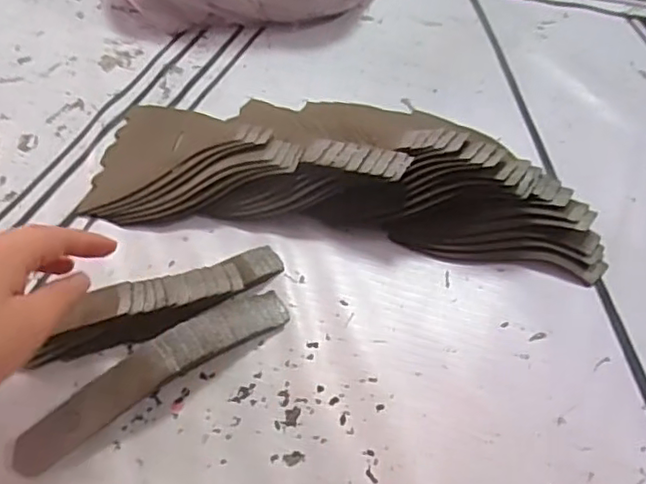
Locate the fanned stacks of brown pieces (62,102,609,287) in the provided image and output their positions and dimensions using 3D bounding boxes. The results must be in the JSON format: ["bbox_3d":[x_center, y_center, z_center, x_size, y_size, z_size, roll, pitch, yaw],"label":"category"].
[{"bbox_3d":[0.010,-0.077,0.506,0.411,0.058,0.167,7,50,9],"label":"fanned stacks of brown pieces"}]

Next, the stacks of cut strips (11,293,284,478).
[{"bbox_3d":[-0.106,0.080,0.398,0.187,0.026,0.030,-30,54,-21],"label":"stacks of cut strips"}]

